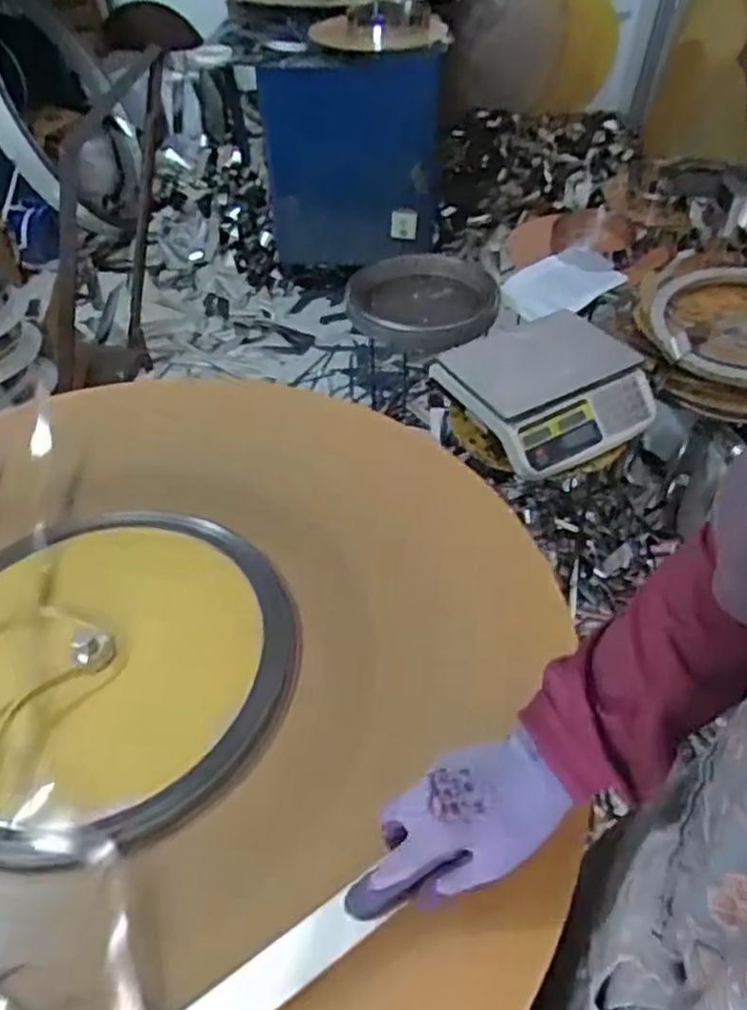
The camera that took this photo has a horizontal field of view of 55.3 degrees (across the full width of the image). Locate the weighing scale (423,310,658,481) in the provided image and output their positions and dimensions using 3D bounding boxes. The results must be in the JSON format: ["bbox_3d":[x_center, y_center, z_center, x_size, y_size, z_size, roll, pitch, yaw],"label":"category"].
[{"bbox_3d":[0.353,-0.235,1.385,0.354,0.114,0.307,-24,50,-20],"label":"weighing scale"}]

